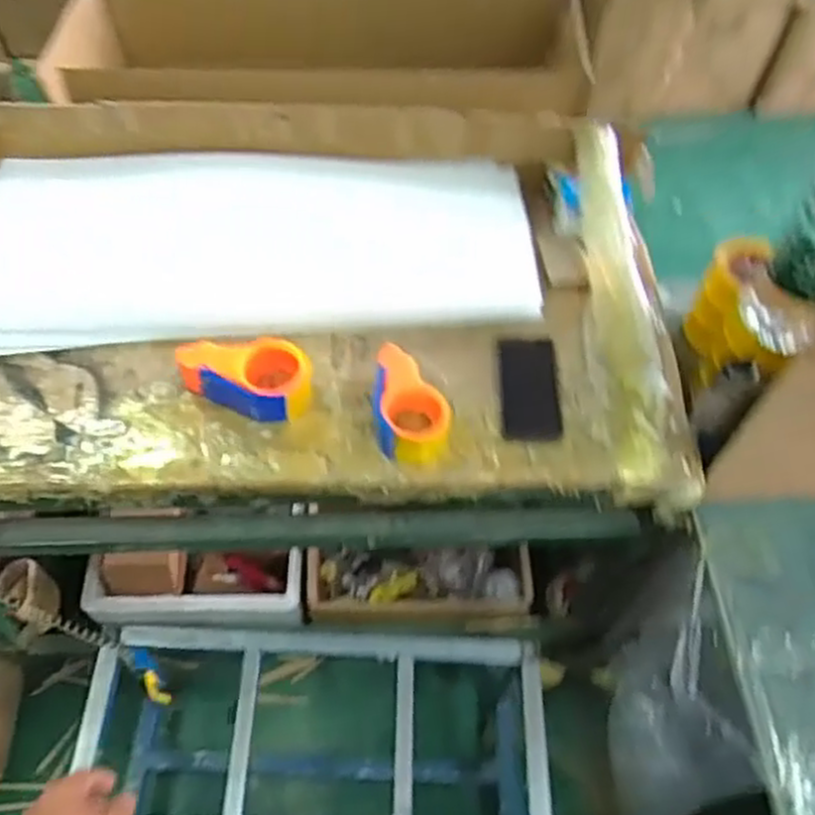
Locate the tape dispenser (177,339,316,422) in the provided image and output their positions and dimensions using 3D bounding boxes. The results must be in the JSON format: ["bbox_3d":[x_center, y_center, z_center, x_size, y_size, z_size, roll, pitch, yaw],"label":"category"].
[{"bbox_3d":[-0.203,-0.041,0.978,0.169,0.066,0.086,14,57,7],"label":"tape dispenser"}]

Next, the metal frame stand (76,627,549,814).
[{"bbox_3d":[-0.137,0.570,1.275,0.662,0.417,0.302,3,57,-1],"label":"metal frame stand"}]

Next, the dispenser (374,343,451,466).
[{"bbox_3d":[0.004,-0.004,0.966,0.089,0.059,0.146,0,57,-3],"label":"dispenser"}]

